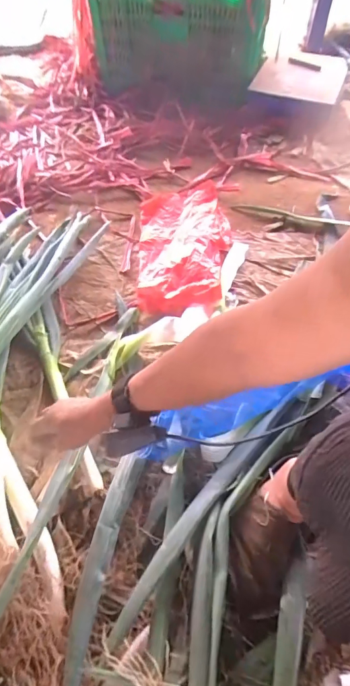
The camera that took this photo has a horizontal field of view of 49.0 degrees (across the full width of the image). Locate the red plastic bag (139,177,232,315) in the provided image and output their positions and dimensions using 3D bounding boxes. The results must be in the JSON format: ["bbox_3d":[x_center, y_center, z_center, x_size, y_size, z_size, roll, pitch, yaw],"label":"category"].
[{"bbox_3d":[0.027,-0.249,0.955,0.231,0.070,0.417,-1,54,-2],"label":"red plastic bag"}]

